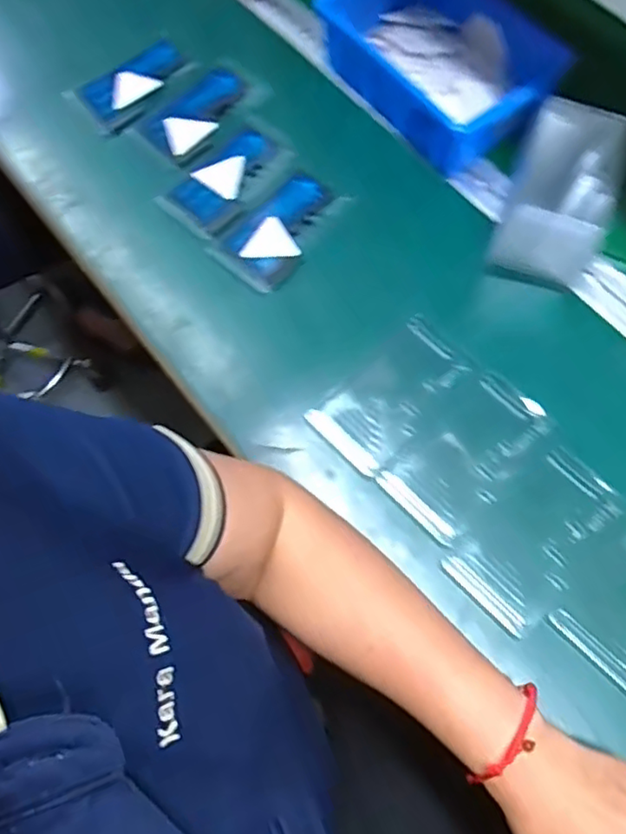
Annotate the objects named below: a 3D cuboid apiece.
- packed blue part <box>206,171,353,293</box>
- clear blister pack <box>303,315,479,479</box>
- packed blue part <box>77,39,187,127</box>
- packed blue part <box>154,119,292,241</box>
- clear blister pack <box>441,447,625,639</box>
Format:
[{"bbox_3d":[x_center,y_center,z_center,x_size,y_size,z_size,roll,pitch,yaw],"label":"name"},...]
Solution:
[{"bbox_3d":[-0.030,-0.166,0.548,0.067,0.013,0.111,42,77,16],"label":"packed blue part"},{"bbox_3d":[0.063,-0.020,0.492,0.127,0.013,0.071,-43,73,-12],"label":"clear blister pack"},{"bbox_3d":[-0.177,-0.334,0.623,0.103,0.024,0.066,-29,71,-8],"label":"packed blue part"},{"bbox_3d":[-0.078,-0.219,0.575,0.065,0.012,0.117,40,76,16],"label":"packed blue part"},{"bbox_3d":[0.161,0.088,0.447,0.126,0.012,0.070,-41,73,-12],"label":"clear blister pack"}]

